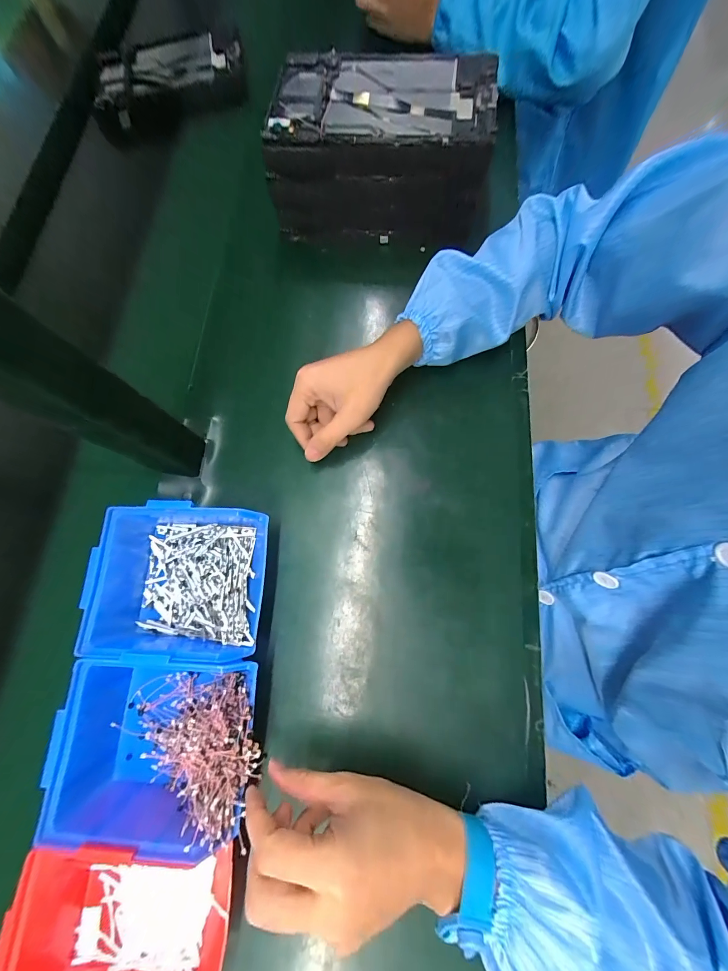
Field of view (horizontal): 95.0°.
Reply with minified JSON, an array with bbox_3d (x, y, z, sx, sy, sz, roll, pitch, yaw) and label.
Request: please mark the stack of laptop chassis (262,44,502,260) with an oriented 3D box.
[{"bbox_3d":[0.016,-0.391,0.393,0.246,0.121,0.140,4,76,5],"label":"stack of laptop chassis"}]

